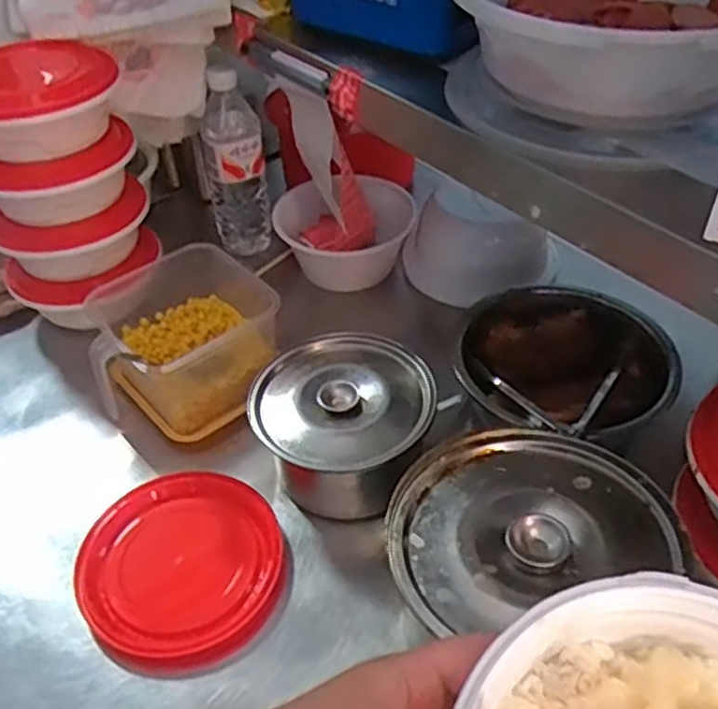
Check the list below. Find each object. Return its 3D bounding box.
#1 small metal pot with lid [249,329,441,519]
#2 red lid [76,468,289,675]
[{"bbox_3d":[-0.013,0.061,0.654,0.147,0.087,0.144,-2,44,2],"label":"small metal pot with lid"},{"bbox_3d":[-0.147,0.166,0.613,0.158,0.021,0.166,-2,44,2],"label":"red lid"}]

